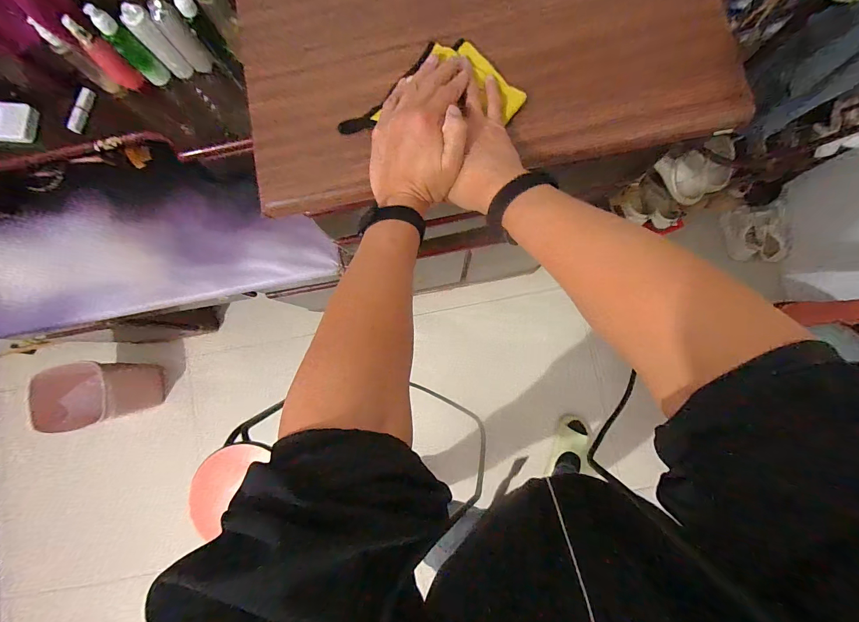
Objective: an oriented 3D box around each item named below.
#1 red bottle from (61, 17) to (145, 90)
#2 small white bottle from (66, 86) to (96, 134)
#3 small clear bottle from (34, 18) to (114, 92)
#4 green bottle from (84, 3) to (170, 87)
[{"bbox_3d":[-0.607,-0.475,0.673,0.034,0.136,0.044,40,87,5],"label":"red bottle"},{"bbox_3d":[-0.722,-0.416,0.747,0.015,0.026,0.095,15,85,4],"label":"small white bottle"},{"bbox_3d":[-0.656,-0.468,0.674,0.035,0.142,0.028,40,87,5],"label":"small clear bottle"},{"bbox_3d":[-0.559,-0.489,0.675,0.040,0.148,0.033,-45,84,-3],"label":"green bottle"}]

